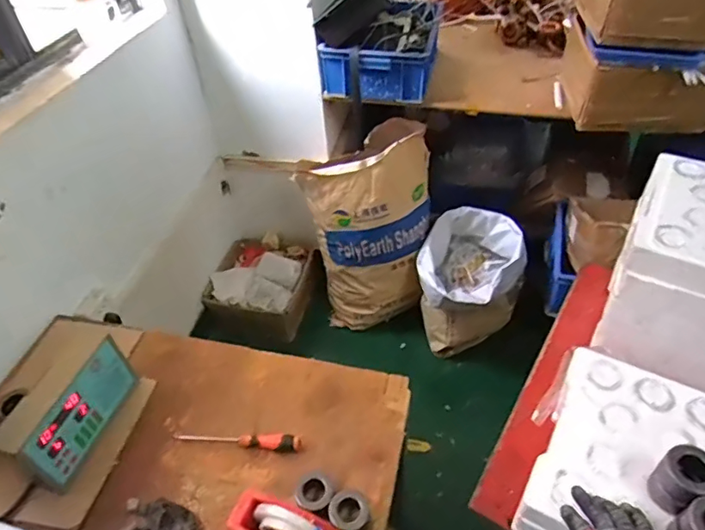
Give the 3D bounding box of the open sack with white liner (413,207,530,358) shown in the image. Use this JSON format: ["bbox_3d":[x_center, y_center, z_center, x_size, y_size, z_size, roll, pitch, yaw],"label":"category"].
[{"bbox_3d":[0.382,0.075,1.724,0.328,0.403,0.298,7,45,11],"label":"open sack with white liner"}]

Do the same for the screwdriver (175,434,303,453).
[{"bbox_3d":[-0.200,0.301,0.904,0.228,0.024,0.031,4,45,7],"label":"screwdriver"}]

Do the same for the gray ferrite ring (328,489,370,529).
[{"bbox_3d":[-0.007,0.374,0.794,0.061,0.034,0.058,-2,44,2],"label":"gray ferrite ring"}]

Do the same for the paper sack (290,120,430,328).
[{"bbox_3d":[0.066,-0.138,1.754,0.362,0.615,0.358,8,46,12],"label":"paper sack"}]

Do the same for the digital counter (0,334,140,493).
[{"bbox_3d":[-0.472,0.247,0.887,0.062,0.148,0.224,11,46,14],"label":"digital counter"}]

